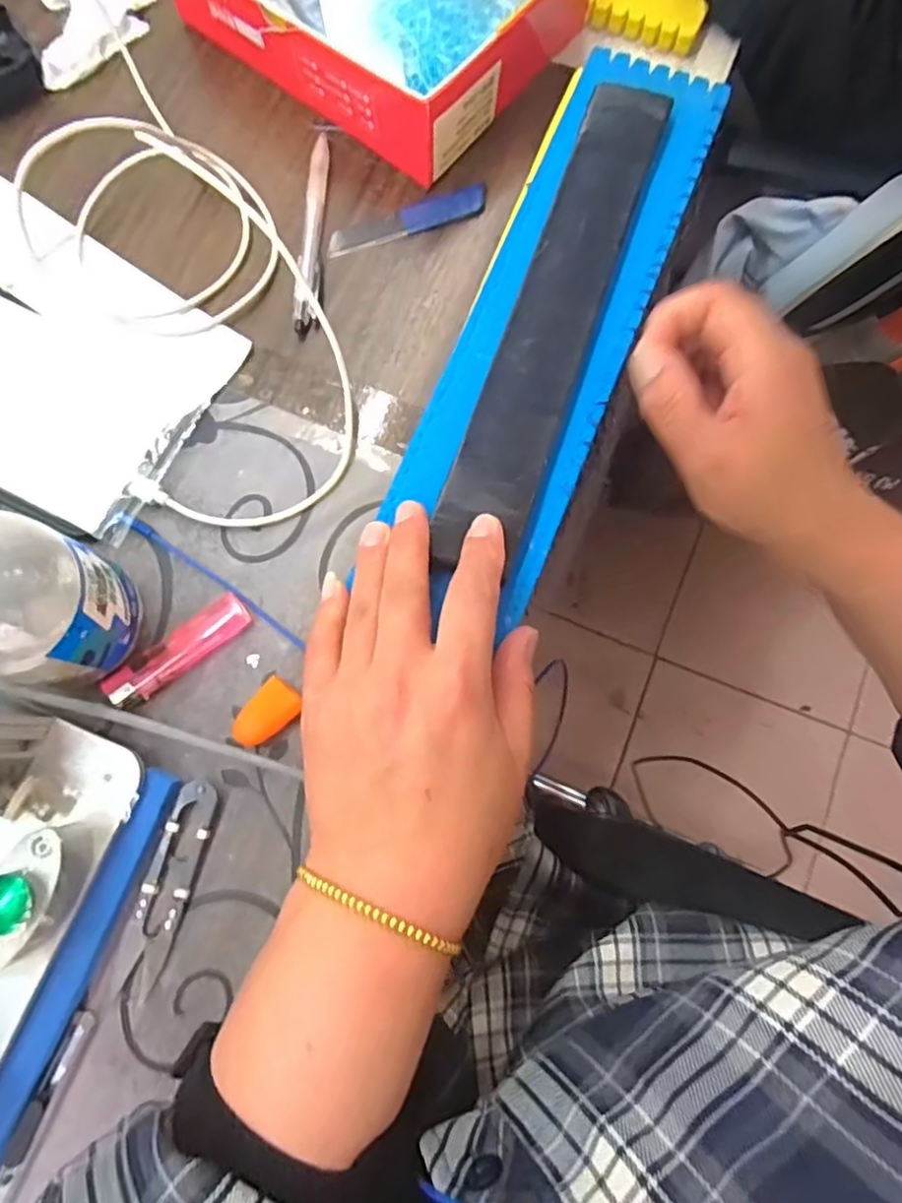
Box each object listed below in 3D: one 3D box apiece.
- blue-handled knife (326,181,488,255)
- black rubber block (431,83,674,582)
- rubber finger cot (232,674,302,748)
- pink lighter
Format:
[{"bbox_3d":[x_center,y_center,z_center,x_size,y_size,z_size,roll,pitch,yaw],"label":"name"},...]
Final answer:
[{"bbox_3d":[-0.026,-0.233,0.399,0.101,0.004,0.021,-19,80,-5],"label":"blue-handled knife"},{"bbox_3d":[0.054,-0.144,0.323,0.045,0.009,0.274,19,78,4],"label":"black rubber block"},{"bbox_3d":[-0.093,0.057,0.331,0.036,0.011,0.022,-41,83,-9],"label":"rubber finger cot"},{"bbox_3d":[-0.140,0.026,0.338,0.079,0.011,0.019,-37,82,-8],"label":"pink lighter"}]

